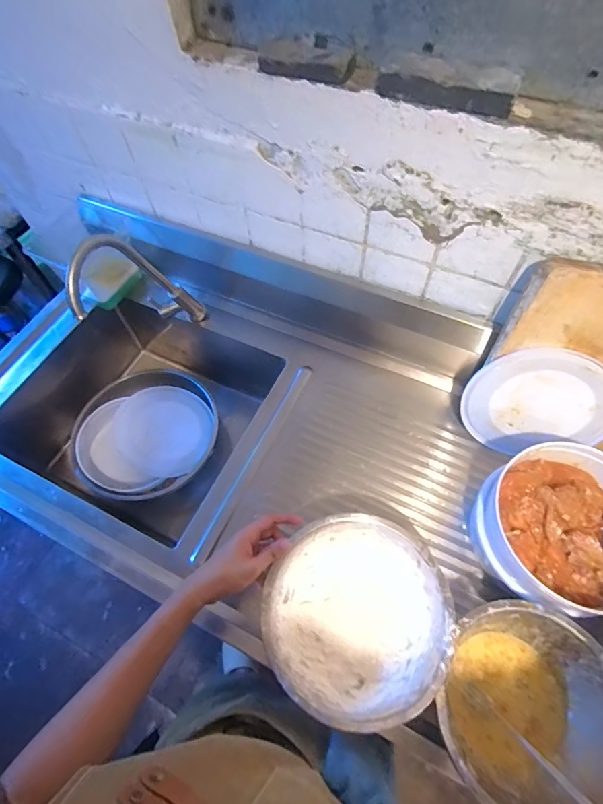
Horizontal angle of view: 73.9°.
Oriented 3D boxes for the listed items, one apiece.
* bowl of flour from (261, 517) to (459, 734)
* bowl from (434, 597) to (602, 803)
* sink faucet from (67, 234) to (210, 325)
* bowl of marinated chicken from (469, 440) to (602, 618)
[{"bbox_3d":[0.069,0.282,0.539,0.222,0.106,0.221,-1,62,2],"label":"bowl of flour"},{"bbox_3d":[0.263,0.362,0.481,0.192,0.093,0.202,-1,62,2],"label":"bowl"},{"bbox_3d":[-0.276,-0.193,0.713,0.061,0.334,0.129,24,98,14],"label":"sink faucet"},{"bbox_3d":[0.351,0.171,0.561,0.191,0.116,0.208,-1,62,2],"label":"bowl of marinated chicken"}]

